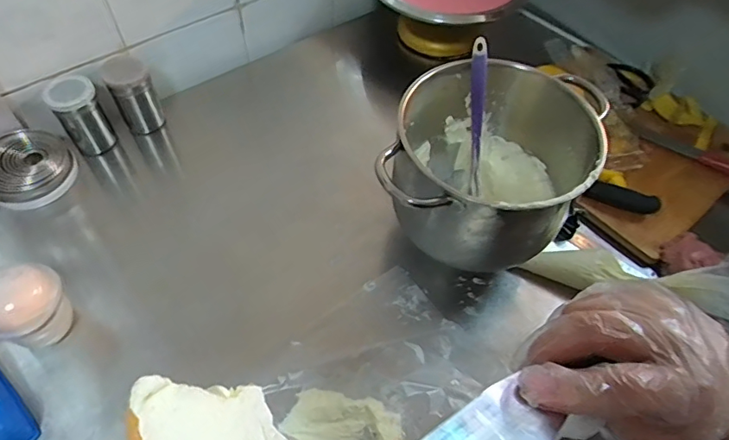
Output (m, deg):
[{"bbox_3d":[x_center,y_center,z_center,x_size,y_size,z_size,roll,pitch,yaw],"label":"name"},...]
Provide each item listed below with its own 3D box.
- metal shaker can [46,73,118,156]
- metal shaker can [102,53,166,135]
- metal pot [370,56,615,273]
[{"bbox_3d":[-0.440,-0.165,0.786,0.064,0.122,0.059,1,55,-2],"label":"metal shaker can"},{"bbox_3d":[-0.368,-0.199,0.815,0.062,0.114,0.068,1,55,-2],"label":"metal shaker can"},{"bbox_3d":[0.156,-0.057,0.641,0.235,0.175,0.234,12,55,6],"label":"metal pot"}]

